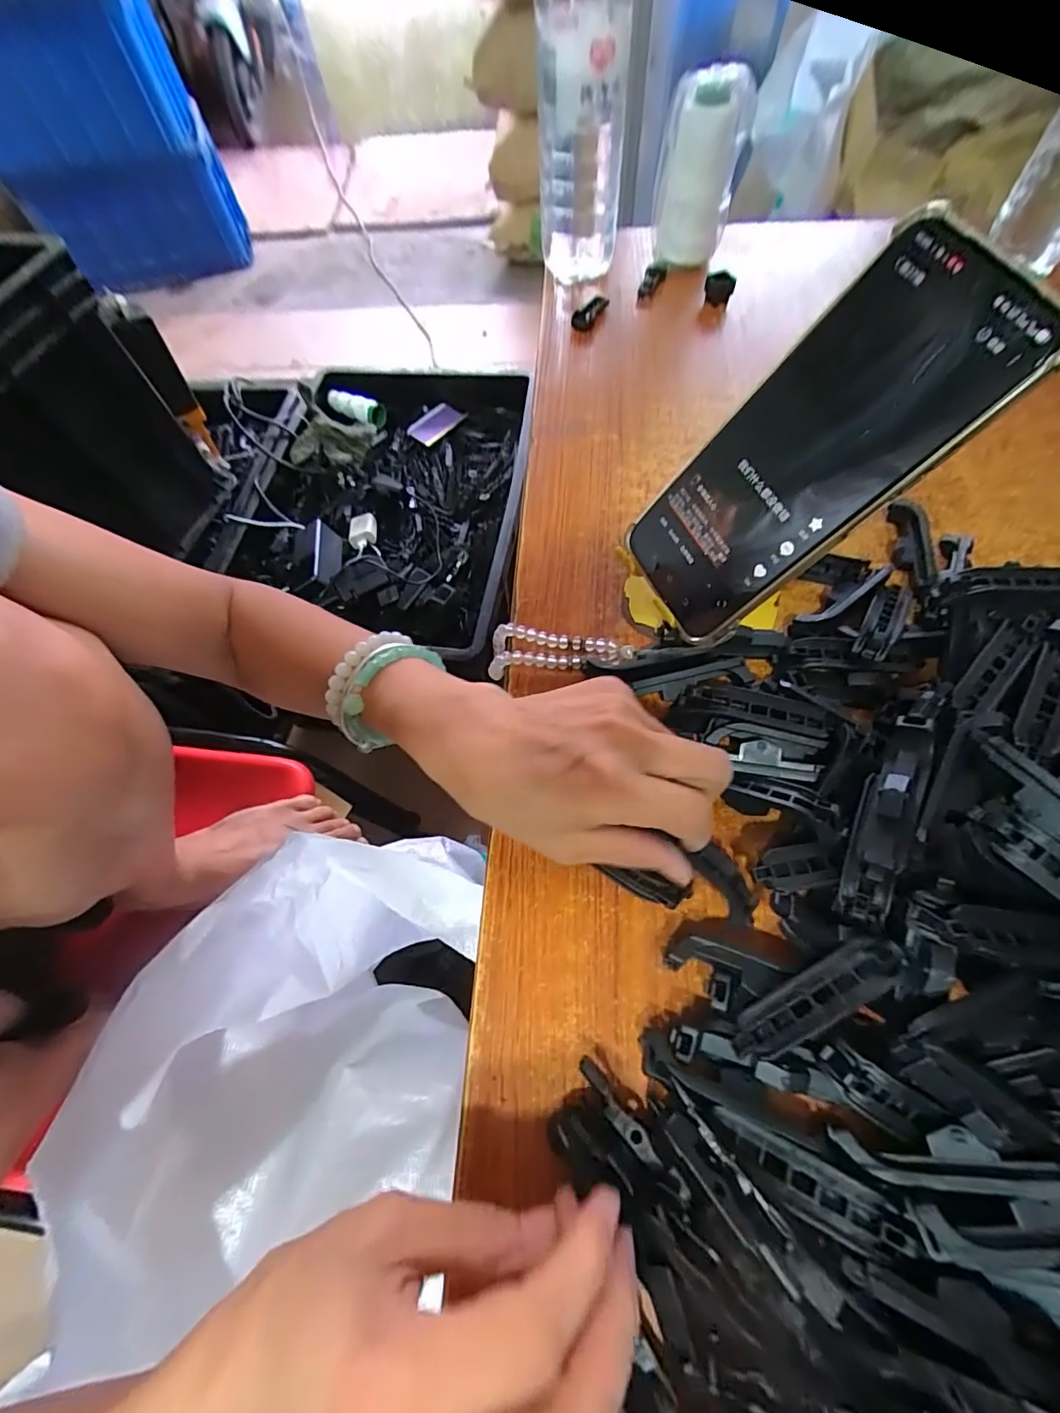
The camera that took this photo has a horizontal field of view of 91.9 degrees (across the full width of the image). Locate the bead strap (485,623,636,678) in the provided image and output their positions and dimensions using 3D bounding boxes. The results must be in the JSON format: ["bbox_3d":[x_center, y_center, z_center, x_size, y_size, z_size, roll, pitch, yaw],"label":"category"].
[{"bbox_3d":[0.017,-0.036,0.304,0.082,0.012,0.034,-1,63,3],"label":"bead strap"}]

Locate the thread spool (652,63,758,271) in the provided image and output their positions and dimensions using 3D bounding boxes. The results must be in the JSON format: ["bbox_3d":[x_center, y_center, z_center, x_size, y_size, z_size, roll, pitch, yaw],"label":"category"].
[{"bbox_3d":[0.146,-0.463,0.446,0.071,0.116,0.060,9,64,8],"label":"thread spool"}]

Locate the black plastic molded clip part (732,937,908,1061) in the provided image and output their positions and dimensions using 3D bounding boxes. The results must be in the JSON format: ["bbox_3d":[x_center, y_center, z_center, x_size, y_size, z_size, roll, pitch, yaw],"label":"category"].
[{"bbox_3d":[0.111,0.114,0.199,0.070,0.008,0.018,-35,65,5],"label":"black plastic molded clip part"}]

